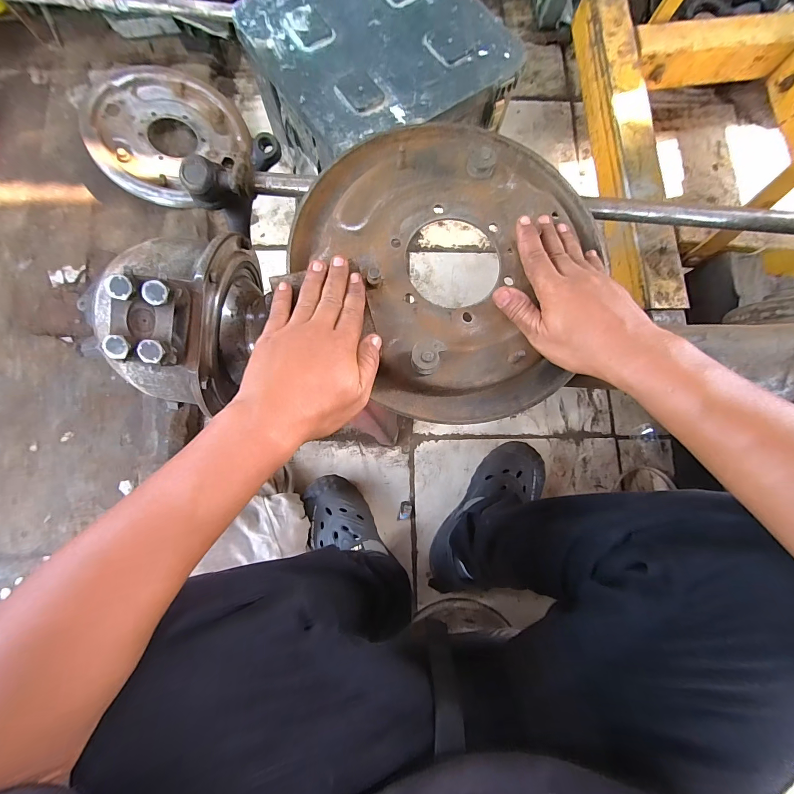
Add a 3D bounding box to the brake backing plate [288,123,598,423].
[{"bbox_3d":[0.066,-0.136,0.323,0.275,0.033,0.298,0,82,-3],"label":"brake backing plate"}]

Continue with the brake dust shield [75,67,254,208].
[{"bbox_3d":[-0.482,-0.550,0.702,0.240,0.038,0.290,47,72,-13],"label":"brake dust shield"}]

